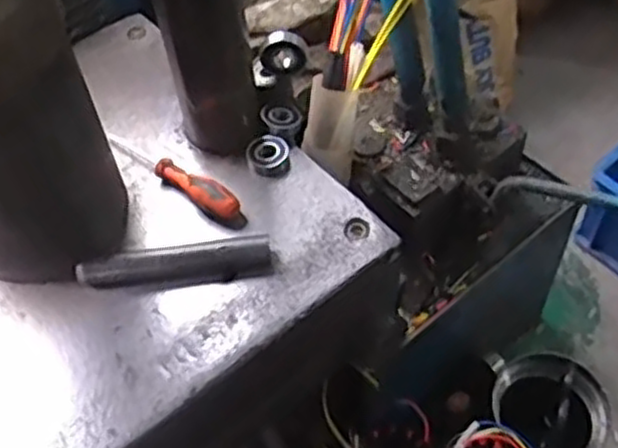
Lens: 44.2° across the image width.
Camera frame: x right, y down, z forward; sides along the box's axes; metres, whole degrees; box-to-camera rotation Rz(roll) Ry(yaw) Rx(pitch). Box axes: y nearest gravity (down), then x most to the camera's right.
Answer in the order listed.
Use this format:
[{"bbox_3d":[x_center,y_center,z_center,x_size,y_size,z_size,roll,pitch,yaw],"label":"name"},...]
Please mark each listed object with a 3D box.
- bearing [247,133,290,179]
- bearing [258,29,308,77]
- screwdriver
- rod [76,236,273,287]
[{"bbox_3d":[-0.033,-0.056,0.627,0.033,0.013,0.036,-4,53,1],"label":"bearing"},{"bbox_3d":[-0.019,-0.139,0.629,0.038,0.036,0.022,17,56,16],"label":"bearing"},{"bbox_3d":[-0.110,-0.043,0.616,0.152,0.025,0.019,35,63,26],"label":"screwdriver"},{"bbox_3d":[-0.098,0.031,0.564,0.138,0.021,0.025,-5,53,0],"label":"rod"}]

